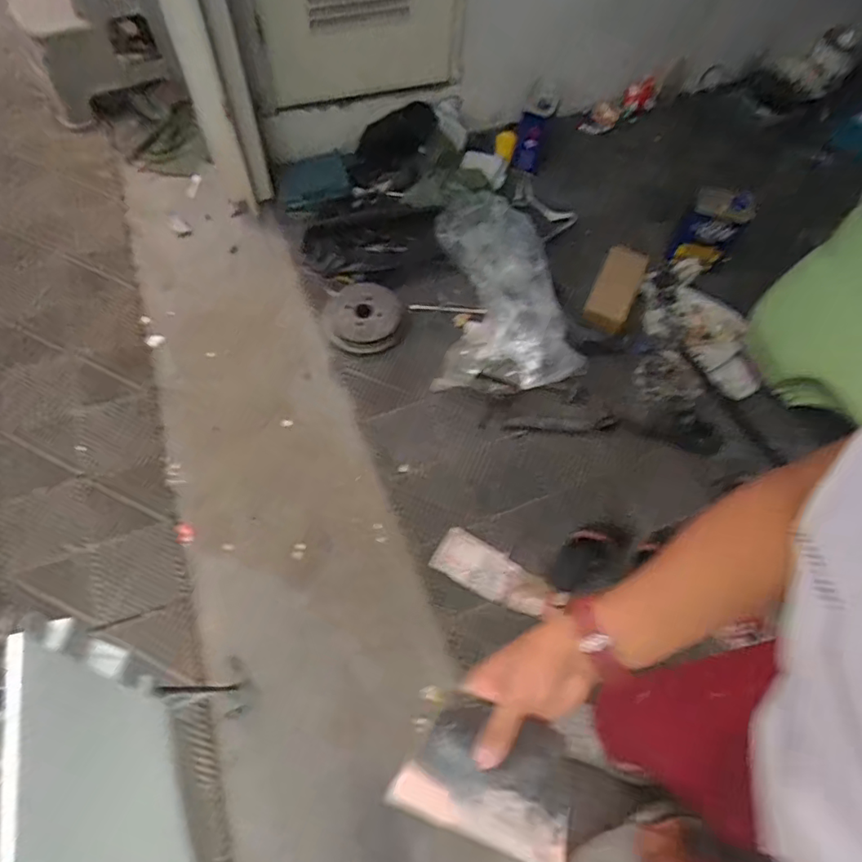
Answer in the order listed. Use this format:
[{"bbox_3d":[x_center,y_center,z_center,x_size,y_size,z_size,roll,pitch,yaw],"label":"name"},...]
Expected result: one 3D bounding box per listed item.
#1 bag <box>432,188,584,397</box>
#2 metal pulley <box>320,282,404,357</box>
[{"bbox_3d":[0.242,-0.475,1.775,0.434,0.126,0.705,2,65,-2],"label":"bag"},{"bbox_3d":[-0.208,-0.356,1.737,0.241,0.050,0.249,5,65,-1],"label":"metal pulley"}]

